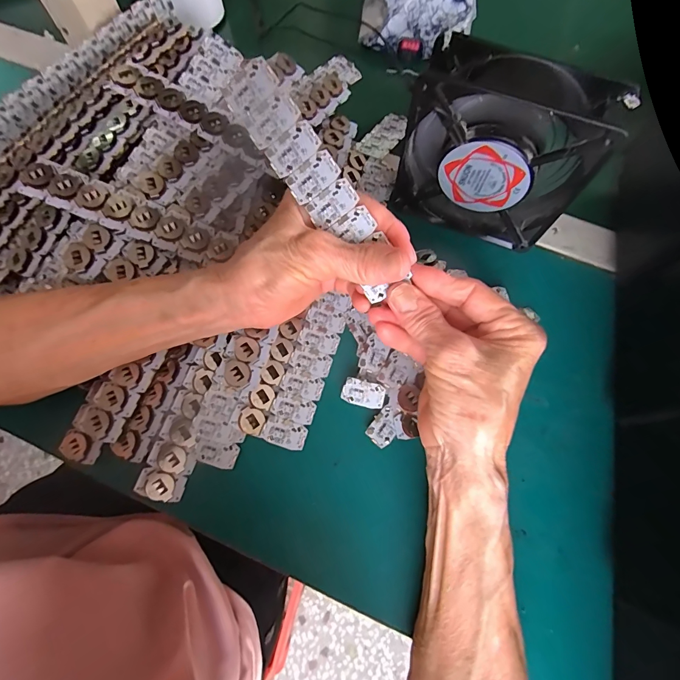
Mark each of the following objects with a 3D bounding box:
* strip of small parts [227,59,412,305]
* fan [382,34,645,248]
[{"bbox_3d":[-0.010,-0.086,0.213,0.030,0.005,0.142,-34,105,12],"label":"strip of small parts"},{"bbox_3d":[0.108,-0.128,0.265,0.120,0.124,0.043,23,74,8],"label":"fan"}]

